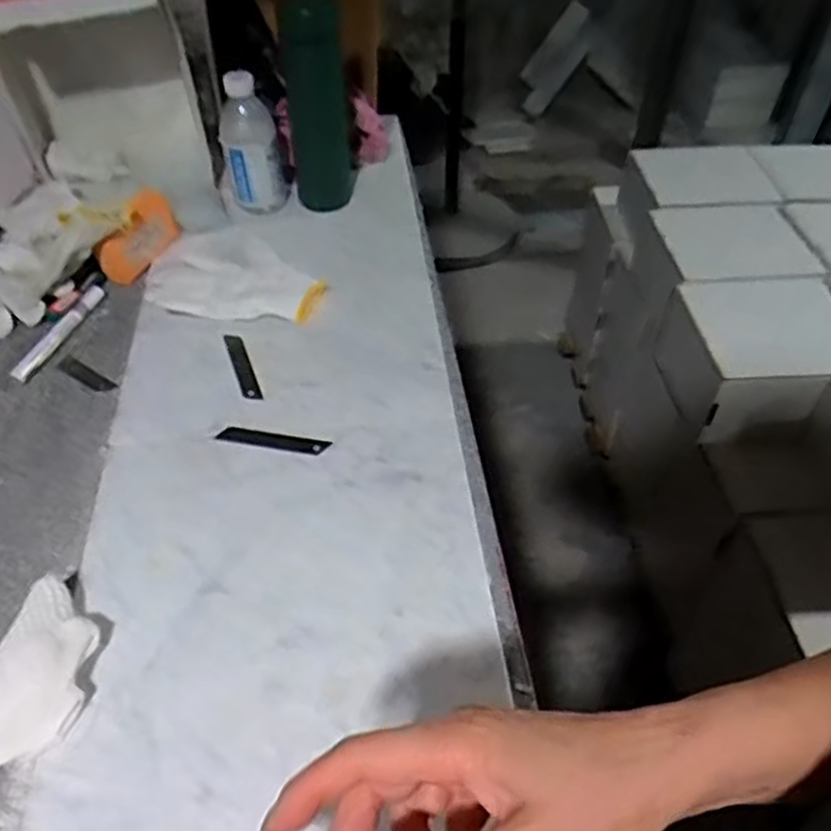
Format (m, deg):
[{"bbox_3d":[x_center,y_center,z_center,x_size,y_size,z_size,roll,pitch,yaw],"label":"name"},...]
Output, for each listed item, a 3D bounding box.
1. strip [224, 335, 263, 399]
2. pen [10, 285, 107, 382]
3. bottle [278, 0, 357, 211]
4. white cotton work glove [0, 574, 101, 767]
[{"bbox_3d":[-0.167,-0.049,0.714,0.017,0.004,0.096,-18,48,-13],"label":"strip"},{"bbox_3d":[-0.356,-0.086,0.751,0.019,0.017,0.139,11,48,13],"label":"pen"},{"bbox_3d":[-0.113,-0.355,0.858,0.070,0.221,0.056,-5,47,-2],"label":"bottle"},{"bbox_3d":[-0.246,0.171,0.488,0.070,0.044,0.116,14,49,16],"label":"white cotton work glove"}]

